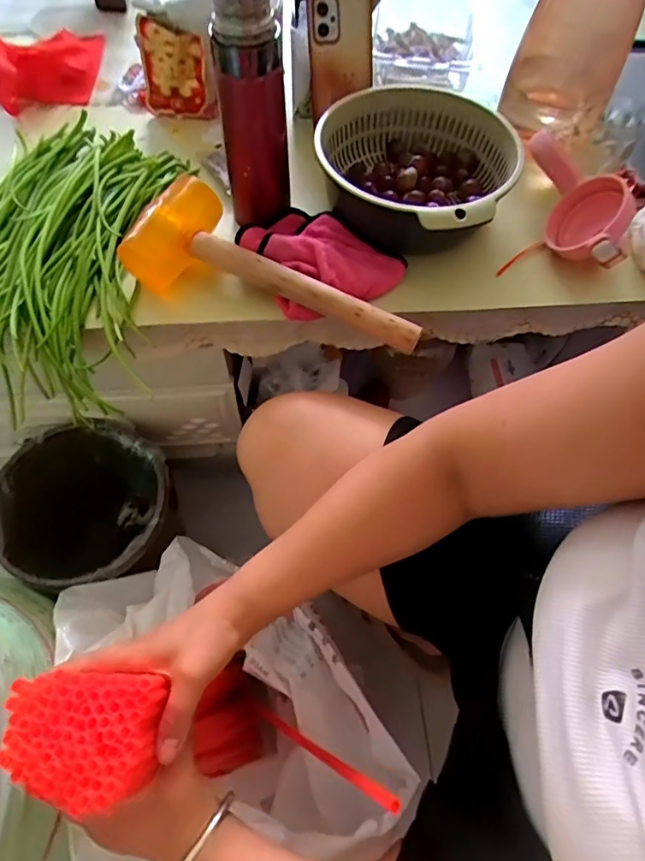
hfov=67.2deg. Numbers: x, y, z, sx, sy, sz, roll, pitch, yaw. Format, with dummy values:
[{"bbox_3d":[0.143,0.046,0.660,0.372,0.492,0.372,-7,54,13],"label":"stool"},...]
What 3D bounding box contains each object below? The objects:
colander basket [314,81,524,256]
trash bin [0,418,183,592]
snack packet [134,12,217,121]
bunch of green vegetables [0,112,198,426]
[{"bbox_3d":[0.104,-0.305,0.563,0.225,0.073,0.243,1,62,-1],"label":"colander basket"},{"bbox_3d":[-0.327,0.133,0.728,0.228,0.200,0.225,1,62,-1],"label":"trash bin"},{"bbox_3d":[-0.196,-0.479,0.647,0.099,0.105,0.014,8,51,9],"label":"snack packet"},{"bbox_3d":[-0.298,-0.205,0.558,0.245,0.086,0.374,2,62,0],"label":"bunch of green vegetables"}]

